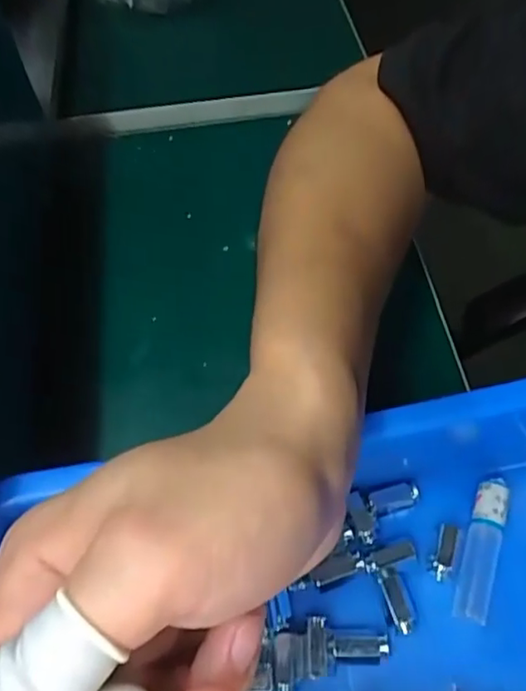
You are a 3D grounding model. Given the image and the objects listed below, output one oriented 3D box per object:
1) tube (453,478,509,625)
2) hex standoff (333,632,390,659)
[{"bbox_3d":[0.090,0.083,0.243,0.013,0.013,0.056,16,60,12],"label":"tube"},{"bbox_3d":[0.038,0.115,0.227,0.021,0.005,0.009,1,58,2],"label":"hex standoff"}]

